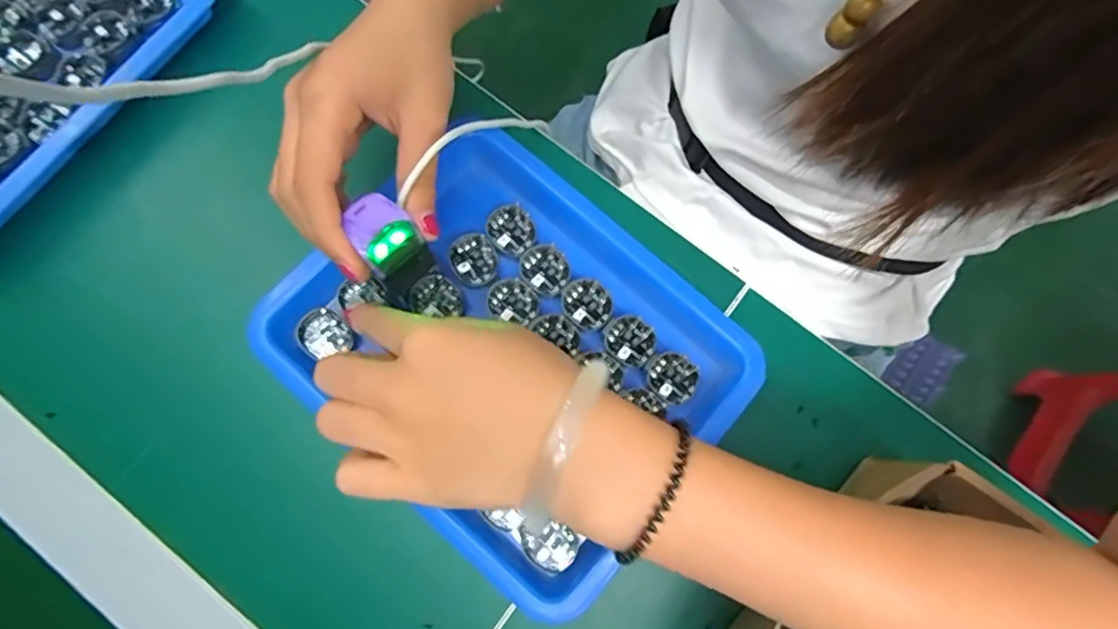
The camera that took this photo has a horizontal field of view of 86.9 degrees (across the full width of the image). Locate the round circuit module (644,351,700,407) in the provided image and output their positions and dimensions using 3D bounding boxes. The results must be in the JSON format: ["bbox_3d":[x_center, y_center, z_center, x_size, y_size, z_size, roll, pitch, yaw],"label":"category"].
[{"bbox_3d":[0.060,0.033,0.312,0.026,0.004,0.026,0,78,0],"label":"round circuit module"}]

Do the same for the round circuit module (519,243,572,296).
[{"bbox_3d":[-0.008,-0.025,0.323,0.025,0.004,0.028,-28,79,-6],"label":"round circuit module"}]

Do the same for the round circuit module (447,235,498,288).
[{"bbox_3d":[-0.047,-0.030,0.323,0.025,0.004,0.029,-26,79,-6],"label":"round circuit module"}]

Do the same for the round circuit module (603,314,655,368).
[{"bbox_3d":[0.038,0.013,0.316,0.025,0.004,0.027,0,78,0],"label":"round circuit module"}]

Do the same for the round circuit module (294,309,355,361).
[{"bbox_3d":[-0.122,0.011,0.306,0.023,0.008,0.026,-42,81,-8],"label":"round circuit module"}]

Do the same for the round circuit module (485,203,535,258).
[{"bbox_3d":[-0.027,-0.048,0.328,0.025,0.004,0.028,-44,81,-9],"label":"round circuit module"}]

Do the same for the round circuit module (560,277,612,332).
[{"bbox_3d":[0.015,-0.006,0.320,0.026,0.004,0.028,0,78,0],"label":"round circuit module"}]

